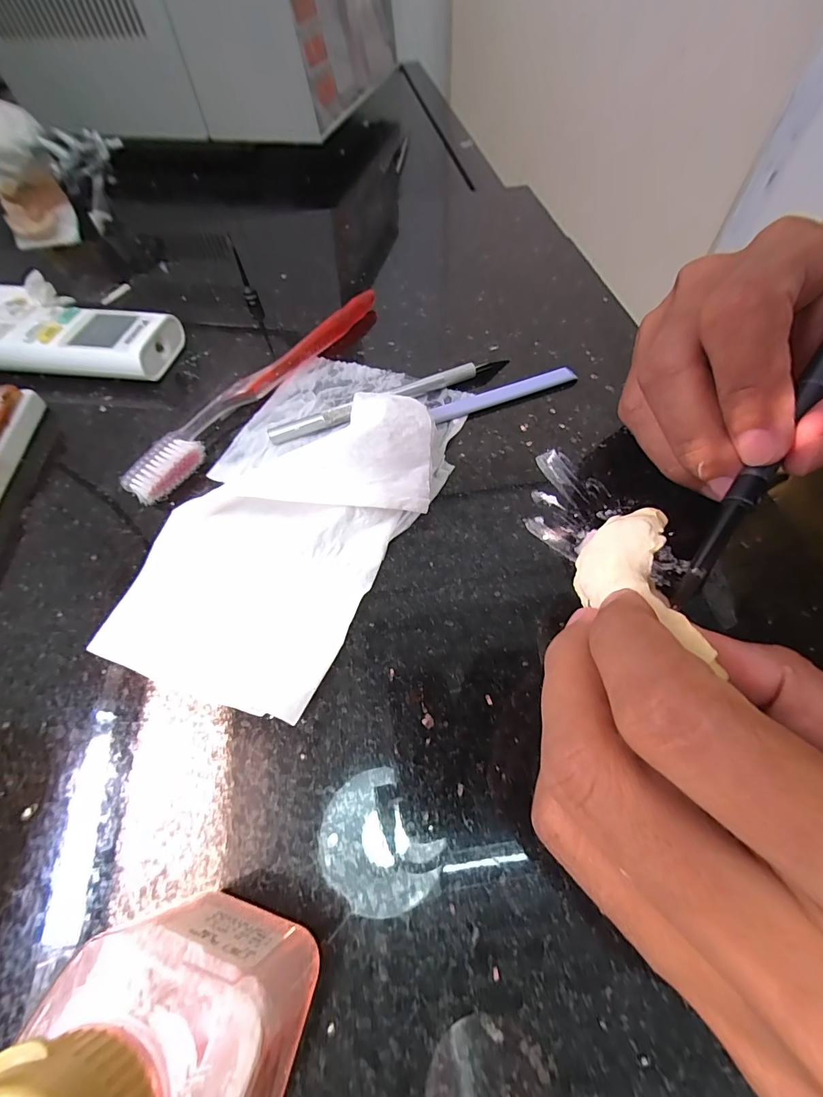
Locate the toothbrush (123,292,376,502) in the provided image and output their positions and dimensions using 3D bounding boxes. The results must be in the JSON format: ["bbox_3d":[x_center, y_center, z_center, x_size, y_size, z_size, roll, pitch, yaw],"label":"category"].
[{"bbox_3d":[-0.082,-0.095,0.226,0.019,0.013,0.183,27,64,17],"label":"toothbrush"}]

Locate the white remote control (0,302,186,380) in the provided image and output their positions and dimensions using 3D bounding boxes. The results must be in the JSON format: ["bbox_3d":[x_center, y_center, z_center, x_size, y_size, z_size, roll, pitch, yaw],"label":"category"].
[{"bbox_3d":[-0.230,-0.127,0.247,0.170,0.022,0.042,5,60,5],"label":"white remote control"}]

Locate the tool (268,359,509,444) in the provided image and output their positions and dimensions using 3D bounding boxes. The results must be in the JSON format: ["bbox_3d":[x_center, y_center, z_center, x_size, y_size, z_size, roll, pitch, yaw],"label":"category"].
[{"bbox_3d":[-0.009,-0.081,0.216,0.135,0.008,0.009,-24,61,-12],"label":"tool"}]

